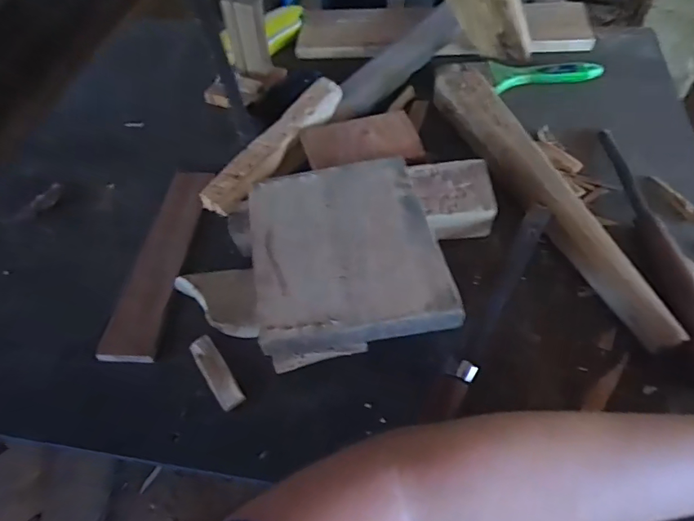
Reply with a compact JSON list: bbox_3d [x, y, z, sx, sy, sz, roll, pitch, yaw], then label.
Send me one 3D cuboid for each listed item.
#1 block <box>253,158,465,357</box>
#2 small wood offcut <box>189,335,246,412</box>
[{"bbox_3d":[-0.001,-0.013,0.395,0.140,0.026,0.164,-10,52,-3],"label":"block"},{"bbox_3d":[-0.107,0.090,0.401,0.018,0.012,0.067,-30,69,-17],"label":"small wood offcut"}]

